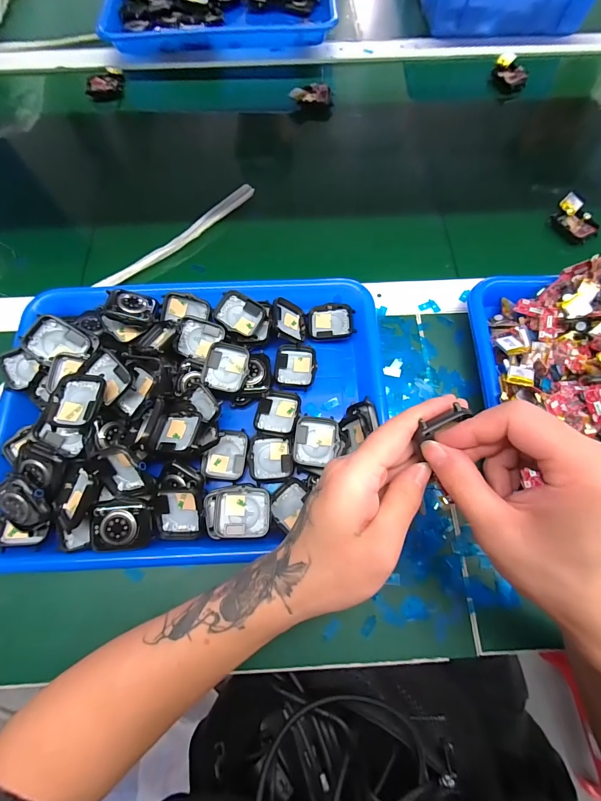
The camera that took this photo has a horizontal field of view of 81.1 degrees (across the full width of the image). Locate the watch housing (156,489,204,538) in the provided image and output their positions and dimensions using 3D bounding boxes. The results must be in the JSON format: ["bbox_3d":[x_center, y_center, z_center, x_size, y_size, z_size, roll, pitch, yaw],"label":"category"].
[{"bbox_3d":[-0.094,0.089,0.275,0.035,0.019,0.037,0,71,1],"label":"watch housing"}]

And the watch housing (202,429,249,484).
[{"bbox_3d":[-0.066,0.047,0.307,0.038,0.008,0.042,2,71,2],"label":"watch housing"}]

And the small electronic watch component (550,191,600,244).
[{"bbox_3d":[0.310,-0.205,0.399,0.034,0.011,0.055,-31,81,11],"label":"small electronic watch component"}]

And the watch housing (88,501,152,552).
[{"bbox_3d":[-0.134,0.094,0.264,0.041,0.018,0.036,-2,71,0],"label":"watch housing"}]

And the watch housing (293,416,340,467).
[{"bbox_3d":[0.014,0.036,0.307,0.038,0.016,0.042,5,71,3],"label":"watch housing"}]

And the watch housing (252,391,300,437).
[{"bbox_3d":[-0.020,0.010,0.317,0.037,0.012,0.042,11,55,2],"label":"watch housing"}]

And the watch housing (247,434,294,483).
[{"bbox_3d":[-0.026,0.048,0.304,0.038,0.011,0.041,-9,71,-2],"label":"watch housing"}]

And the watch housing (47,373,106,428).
[{"bbox_3d":[-0.172,-0.001,0.274,0.036,0.009,0.044,7,69,8],"label":"watch housing"}]

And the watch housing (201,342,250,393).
[{"bbox_3d":[-0.065,-0.029,0.313,0.038,0.014,0.043,6,71,3],"label":"watch housing"}]

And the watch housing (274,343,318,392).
[{"bbox_3d":[-0.004,-0.032,0.334,0.038,0.007,0.044,3,71,2],"label":"watch housing"}]

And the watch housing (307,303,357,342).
[{"bbox_3d":[0.031,-0.078,0.347,0.044,0.007,0.036,0,71,1],"label":"watch housing"}]

